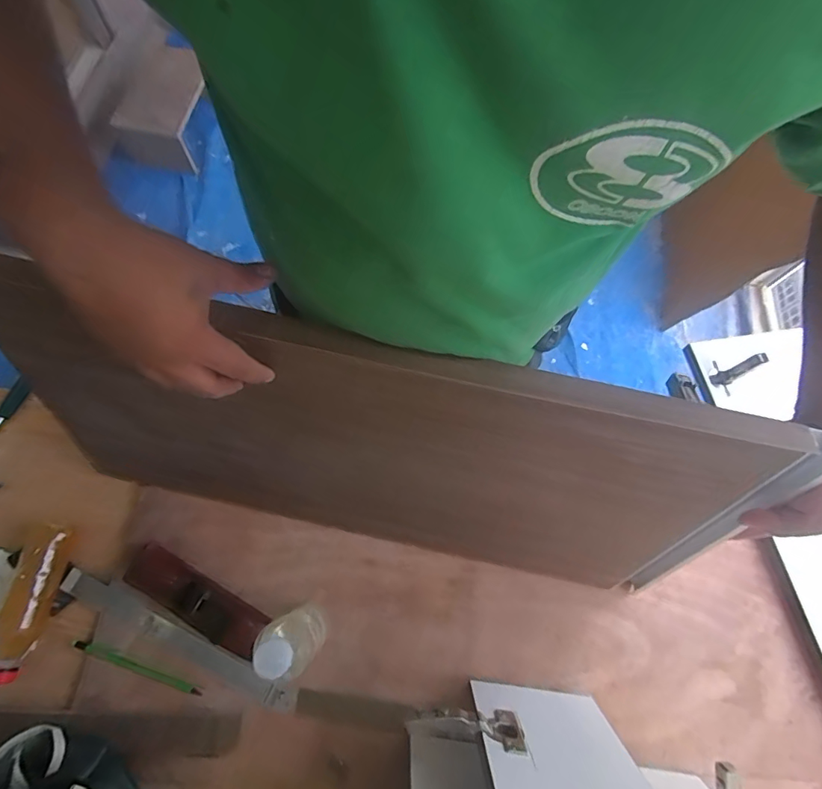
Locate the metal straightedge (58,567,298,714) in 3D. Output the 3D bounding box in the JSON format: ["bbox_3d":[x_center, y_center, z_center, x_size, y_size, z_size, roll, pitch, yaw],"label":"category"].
[{"bbox_3d":[-0.292,0.305,0.568,0.329,0.010,0.033,24,69,6],"label":"metal straightedge"}]

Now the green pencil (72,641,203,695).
[{"bbox_3d":[-0.334,0.331,0.550,0.166,0.008,0.010,18,67,5],"label":"green pencil"}]

